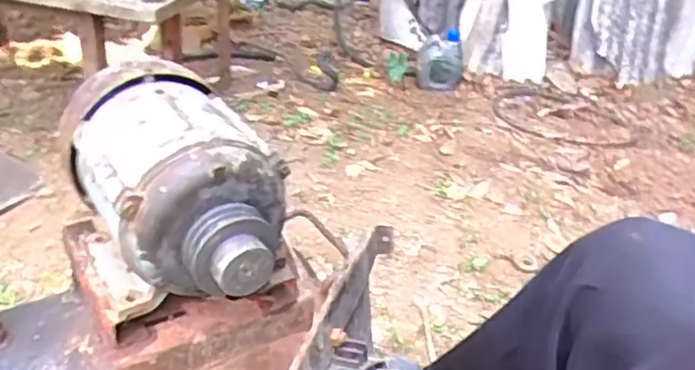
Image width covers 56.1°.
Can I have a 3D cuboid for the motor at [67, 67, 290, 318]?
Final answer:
[{"bbox_3d":[-0.147,0.013,0.605,0.177,0.167,0.237,-21,42,-34],"label":"motor"}]

